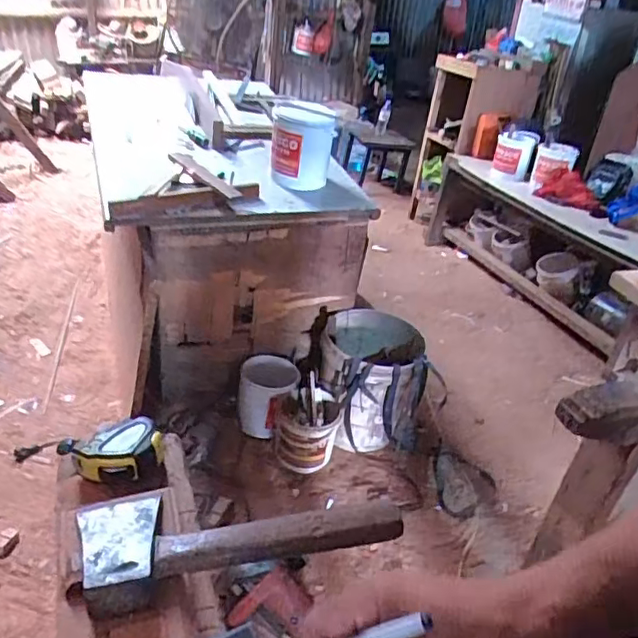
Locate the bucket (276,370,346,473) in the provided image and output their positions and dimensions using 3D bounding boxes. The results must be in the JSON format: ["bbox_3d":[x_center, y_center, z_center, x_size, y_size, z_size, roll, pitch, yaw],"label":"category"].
[{"bbox_3d":[-0.038,0.336,1.792,0.183,0.205,0.173,5,32,-3],"label":"bucket"}]

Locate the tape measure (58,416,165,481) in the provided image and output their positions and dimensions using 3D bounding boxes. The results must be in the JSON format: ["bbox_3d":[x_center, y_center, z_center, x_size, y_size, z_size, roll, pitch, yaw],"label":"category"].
[{"bbox_3d":[-0.209,0.141,0.616,0.093,0.039,0.067,9,32,2],"label":"tape measure"}]

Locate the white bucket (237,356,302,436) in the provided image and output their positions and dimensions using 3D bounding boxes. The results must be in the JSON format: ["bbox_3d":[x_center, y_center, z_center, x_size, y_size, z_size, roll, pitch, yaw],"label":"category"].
[{"bbox_3d":[-0.166,0.246,1.865,0.183,0.185,0.196,9,32,2],"label":"white bucket"}]

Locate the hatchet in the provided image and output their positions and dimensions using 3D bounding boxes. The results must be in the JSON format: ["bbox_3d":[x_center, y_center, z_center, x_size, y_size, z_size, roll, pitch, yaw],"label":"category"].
[{"bbox_3d":[-0.068,0.175,0.516,0.261,0.032,0.111,-5,34,-19],"label":"hatchet"}]

